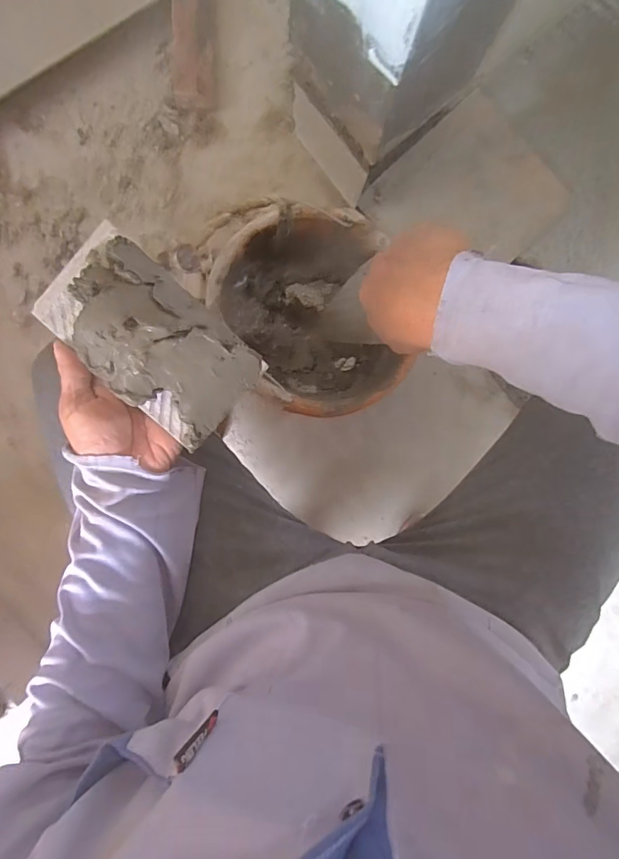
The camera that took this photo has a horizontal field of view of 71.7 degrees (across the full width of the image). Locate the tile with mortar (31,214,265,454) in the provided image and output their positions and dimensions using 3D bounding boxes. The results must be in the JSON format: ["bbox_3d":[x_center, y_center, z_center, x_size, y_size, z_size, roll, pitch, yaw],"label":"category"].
[{"bbox_3d":[-0.122,-0.070,0.318,0.161,0.051,0.088,42,86,0],"label":"tile with mortar"}]

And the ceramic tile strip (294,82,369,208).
[{"bbox_3d":[0.027,-0.414,0.646,0.013,0.098,0.157,-38,93,-3],"label":"ceramic tile strip"}]

